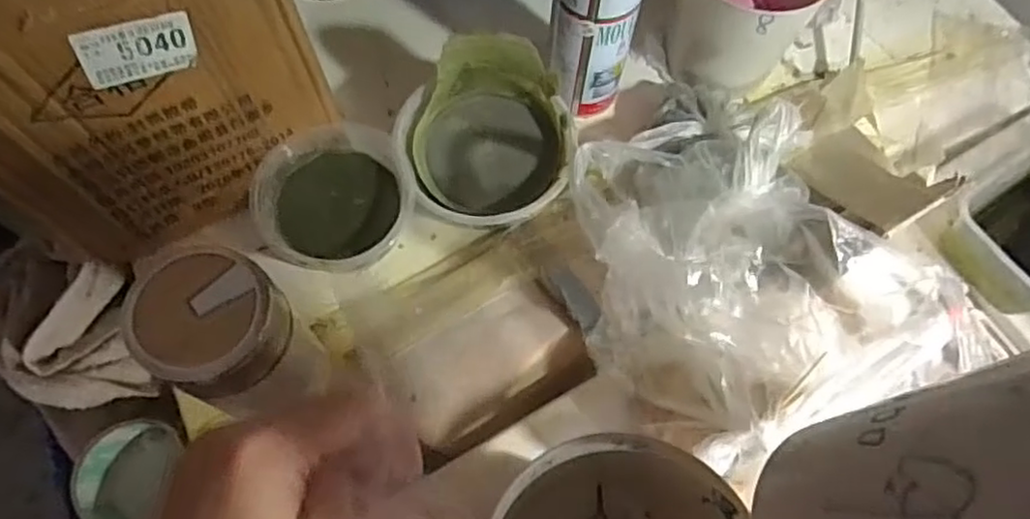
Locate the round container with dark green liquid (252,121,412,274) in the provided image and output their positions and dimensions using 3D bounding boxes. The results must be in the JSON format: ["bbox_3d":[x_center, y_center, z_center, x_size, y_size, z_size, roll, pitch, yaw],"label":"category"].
[{"bbox_3d":[-0.133,-0.040,0.506,0.106,0.063,0.114,28,69,10],"label":"round container with dark green liquid"}]

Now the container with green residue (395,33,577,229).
[{"bbox_3d":[-0.021,-0.090,0.515,0.129,0.092,0.119,5,67,1],"label":"container with green residue"}]

